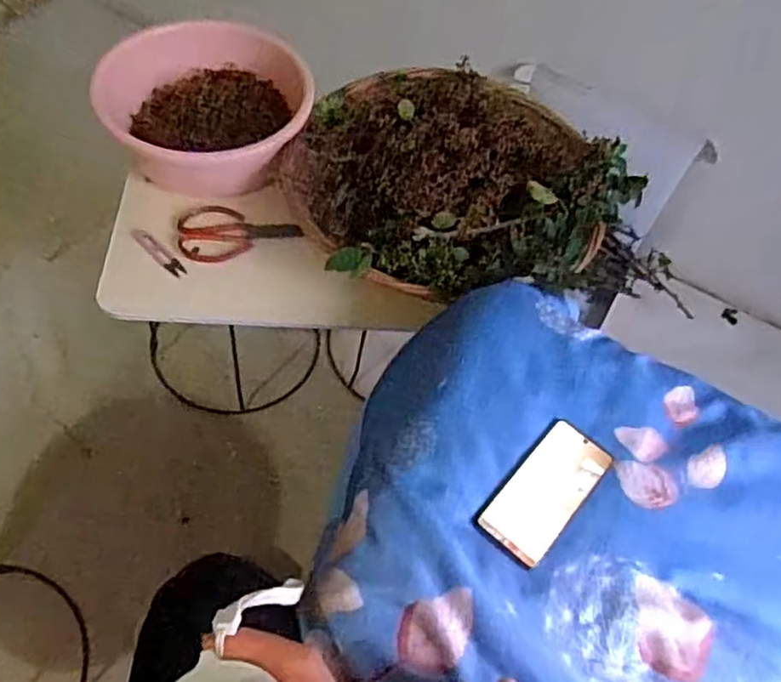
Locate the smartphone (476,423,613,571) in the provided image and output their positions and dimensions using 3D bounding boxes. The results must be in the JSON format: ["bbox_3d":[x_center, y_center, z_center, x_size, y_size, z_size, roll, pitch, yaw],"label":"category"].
[{"bbox_3d":[0.165,0.159,0.718,0.077,0.010,0.156,39,61,16],"label":"smartphone"}]

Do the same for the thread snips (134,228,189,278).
[{"bbox_3d":[-0.342,-0.130,1.000,0.102,0.005,0.021,42,64,6],"label":"thread snips"}]

